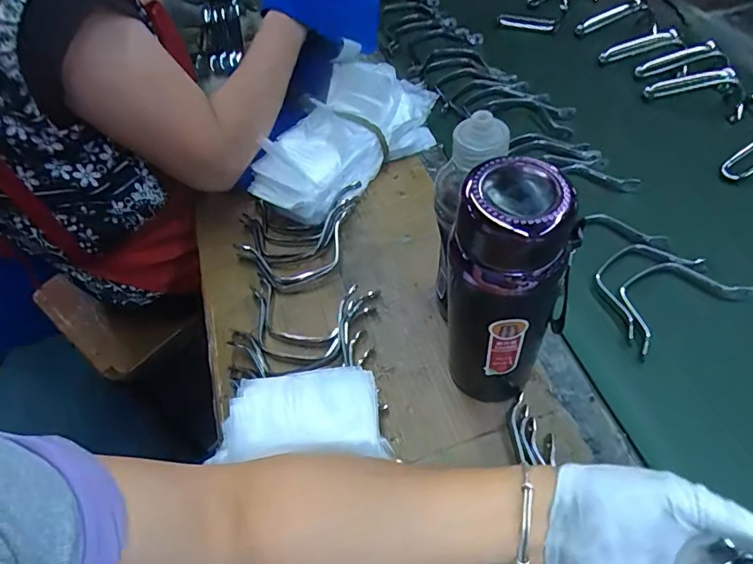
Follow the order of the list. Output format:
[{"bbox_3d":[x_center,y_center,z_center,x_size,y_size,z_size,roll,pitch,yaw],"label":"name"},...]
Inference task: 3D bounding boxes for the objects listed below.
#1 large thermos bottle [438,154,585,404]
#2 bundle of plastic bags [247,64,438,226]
[{"bbox_3d":[0.092,0.020,0.363,0.084,0.239,0.060,5,55,11],"label":"large thermos bottle"},{"bbox_3d":[-0.037,-0.190,0.617,0.125,0.099,0.279,29,63,25],"label":"bundle of plastic bags"}]

